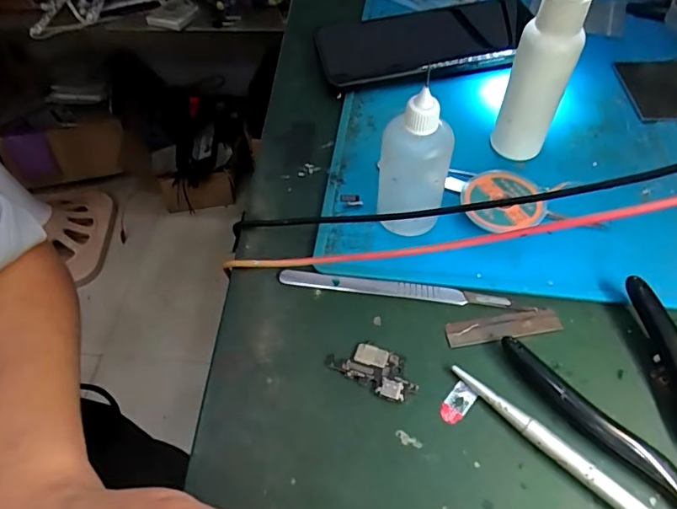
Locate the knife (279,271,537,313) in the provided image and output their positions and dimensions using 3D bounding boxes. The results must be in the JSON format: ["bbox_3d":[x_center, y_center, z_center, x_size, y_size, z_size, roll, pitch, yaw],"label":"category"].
[{"bbox_3d":[0.032,0.018,0.259,0.127,0.005,0.009,6,54,8],"label":"knife"}]

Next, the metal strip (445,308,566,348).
[{"bbox_3d":[0.081,0.036,0.246,0.056,0.004,0.013,-8,53,-3],"label":"metal strip"}]

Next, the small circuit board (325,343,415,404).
[{"bbox_3d":[0.017,0.053,0.234,0.041,0.004,0.021,25,59,20],"label":"small circuit board"}]

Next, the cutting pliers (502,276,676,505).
[{"bbox_3d":[0.137,0.068,0.209,0.071,0.016,0.113,-23,55,-14],"label":"cutting pliers"}]

